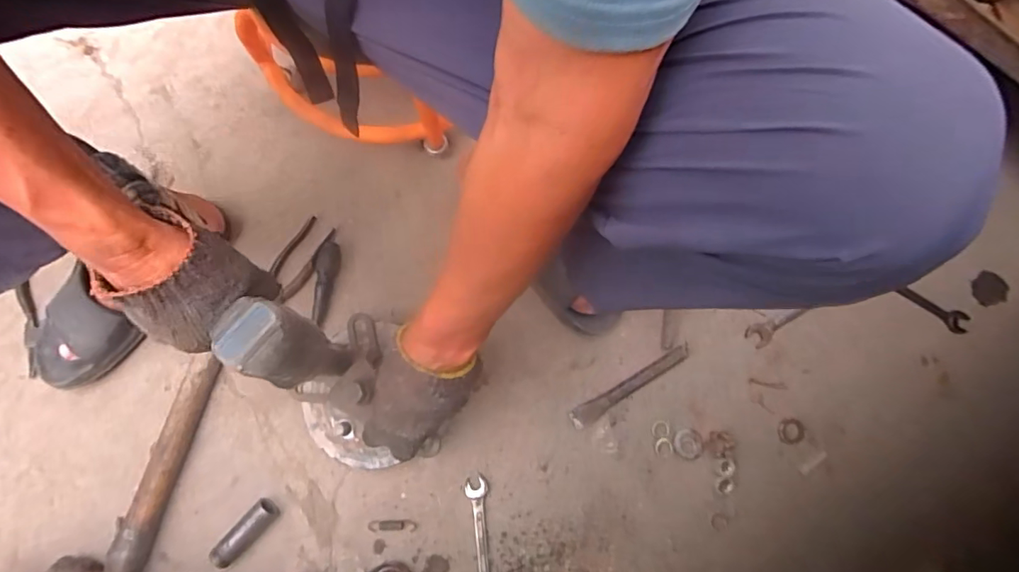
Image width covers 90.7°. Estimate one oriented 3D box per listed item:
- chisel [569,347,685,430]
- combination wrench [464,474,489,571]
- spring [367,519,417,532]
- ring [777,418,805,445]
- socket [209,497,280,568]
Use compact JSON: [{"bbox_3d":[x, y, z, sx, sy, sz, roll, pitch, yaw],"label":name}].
[{"bbox_3d":[0.148,0.123,0.611,0.163,0.013,0.023,-30,79,-7],"label":"chisel"},{"bbox_3d":[-0.032,0.295,0.579,0.025,0.009,0.141,-8,78,-2],"label":"combination wrench"},{"bbox_3d":[-0.137,0.280,0.585,0.057,0.006,0.013,-1,76,1],"label":"spring"},{"bbox_3d":[0.343,0.178,0.613,0.031,0.006,0.031,0,77,0],"label":"ring"},{"bbox_3d":[-0.307,0.285,0.577,0.025,0.025,0.082,42,80,8],"label":"socket"}]

